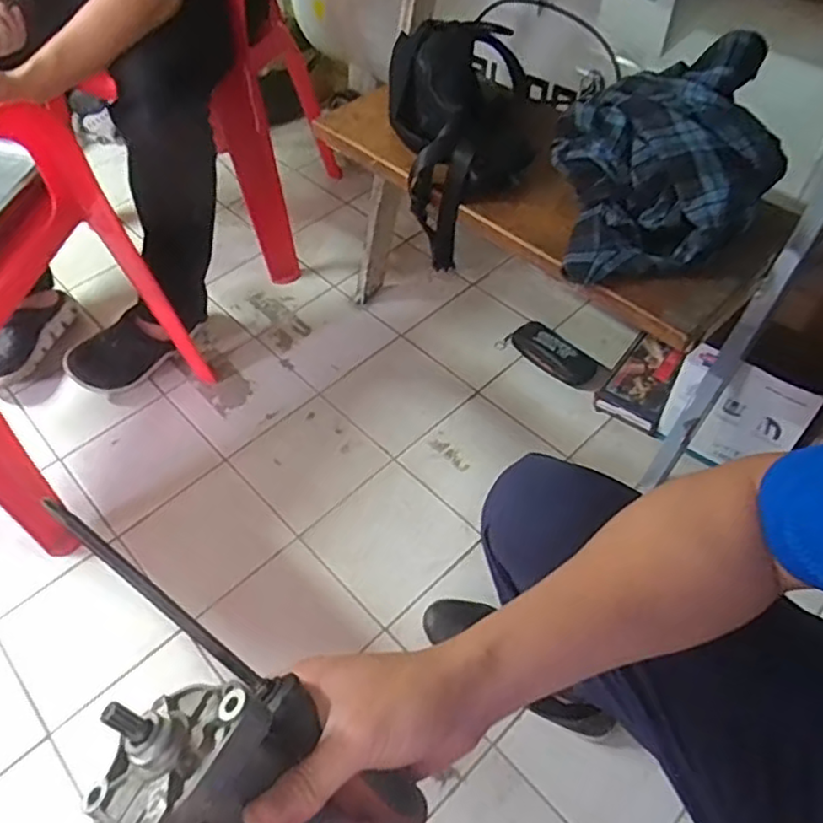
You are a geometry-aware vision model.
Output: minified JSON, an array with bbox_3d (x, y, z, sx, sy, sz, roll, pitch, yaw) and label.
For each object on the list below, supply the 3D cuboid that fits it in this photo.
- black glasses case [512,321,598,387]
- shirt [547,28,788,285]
[{"bbox_3d":[0.263,-0.110,1.210,0.083,0.034,0.172,-35,58,-21],"label":"black glasses case"},{"bbox_3d":[0.292,-0.282,0.743,0.249,0.142,0.204,-5,52,0],"label":"shirt"}]

